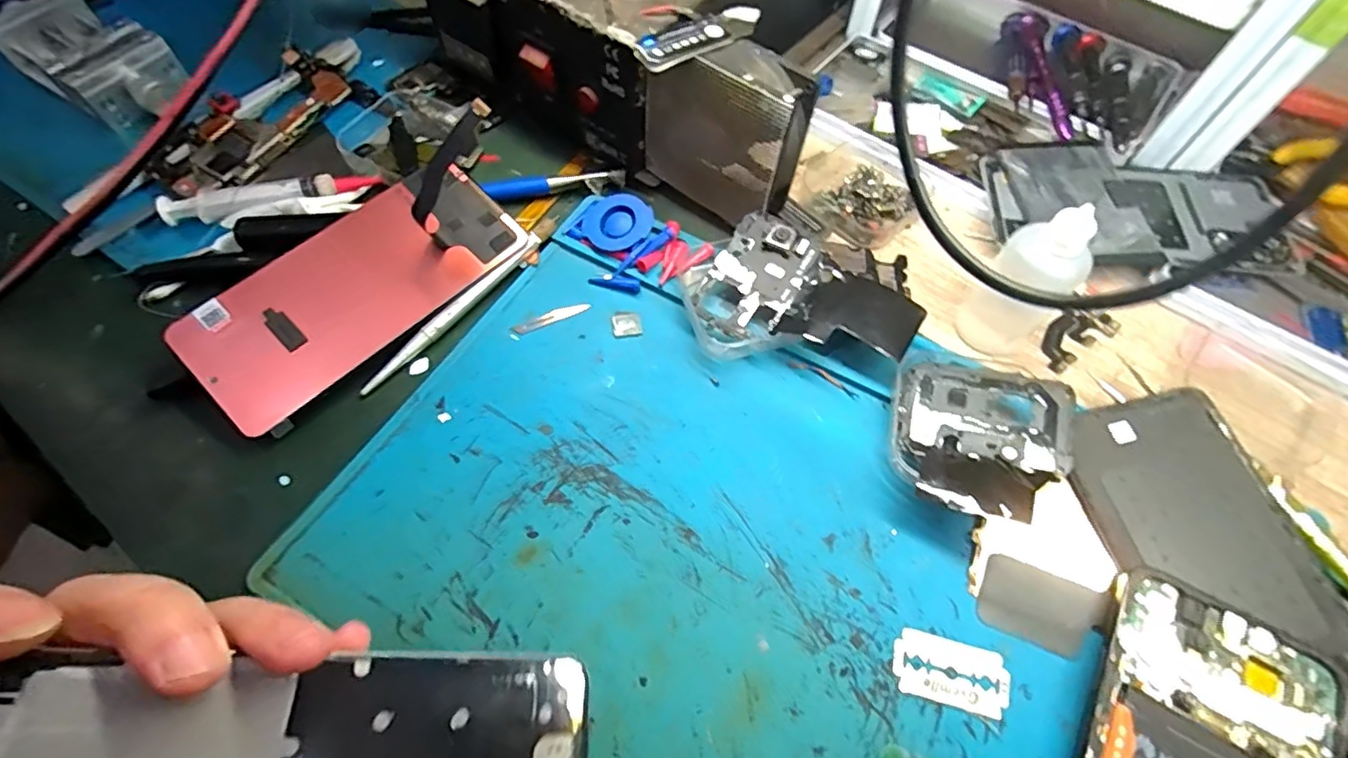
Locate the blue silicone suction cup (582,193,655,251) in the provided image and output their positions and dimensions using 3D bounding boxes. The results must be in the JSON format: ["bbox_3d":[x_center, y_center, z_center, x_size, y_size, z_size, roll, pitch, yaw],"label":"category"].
[{"bbox_3d":[-0.030,-0.085,0.320,0.037,0.011,0.033,13,62,7],"label":"blue silicone suction cup"}]

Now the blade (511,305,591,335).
[{"bbox_3d":[-0.062,-0.031,0.300,0.040,0.004,0.008,-23,72,-17],"label":"blade"}]

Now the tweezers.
[{"bbox_3d":[-0.109,-0.035,0.297,0.006,0.010,0.115,34,66,17],"label":"tweezers"}]

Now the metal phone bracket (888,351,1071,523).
[{"bbox_3d":[0.131,0.024,0.257,0.068,0.010,0.071,10,63,23],"label":"metal phone bracket"}]

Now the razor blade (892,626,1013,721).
[{"bbox_3d":[0.105,0.111,0.224,0.043,0.004,0.024,14,62,8],"label":"razor blade"}]

